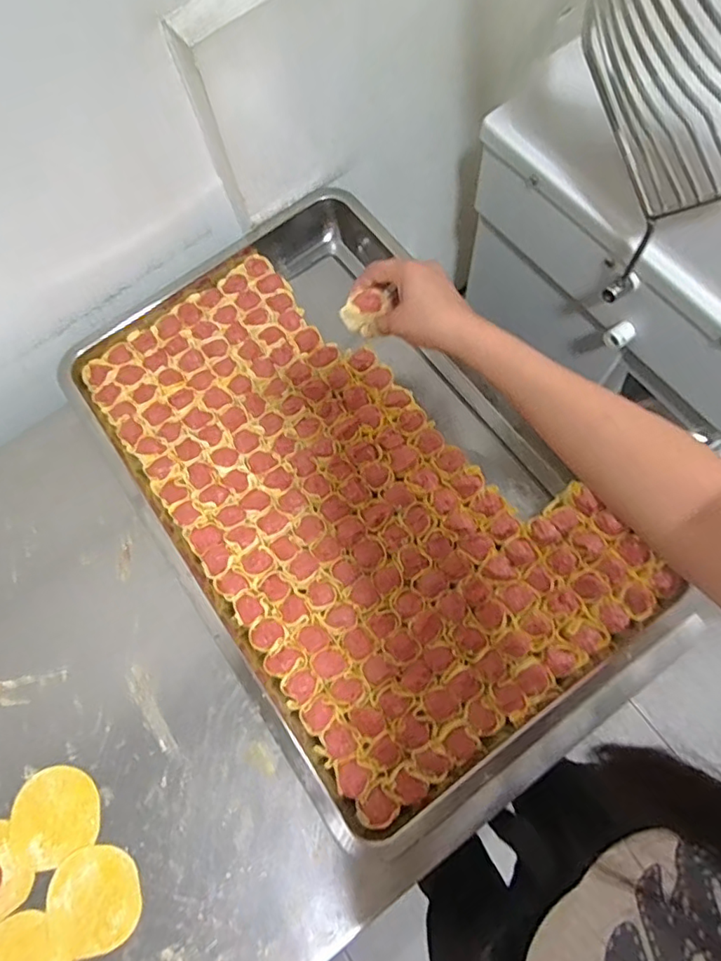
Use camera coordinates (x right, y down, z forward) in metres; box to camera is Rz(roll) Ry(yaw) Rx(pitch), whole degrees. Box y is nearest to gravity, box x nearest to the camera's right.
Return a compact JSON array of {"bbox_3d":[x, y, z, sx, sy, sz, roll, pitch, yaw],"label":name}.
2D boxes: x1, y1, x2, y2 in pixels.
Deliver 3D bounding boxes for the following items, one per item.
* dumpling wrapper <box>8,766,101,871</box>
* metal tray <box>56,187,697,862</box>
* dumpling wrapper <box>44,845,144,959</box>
[{"bbox_3d":[-0.283,0.308,0.504,0.080,0.004,0.077,-1,72,2],"label":"dumpling wrapper"},{"bbox_3d":[-0.019,-0.012,0.562,0.367,0.055,0.595,-35,74,-9],"label":"metal tray"},{"bbox_3d":[-0.234,0.368,0.480,0.079,0.005,0.080,-28,73,-5],"label":"dumpling wrapper"}]

